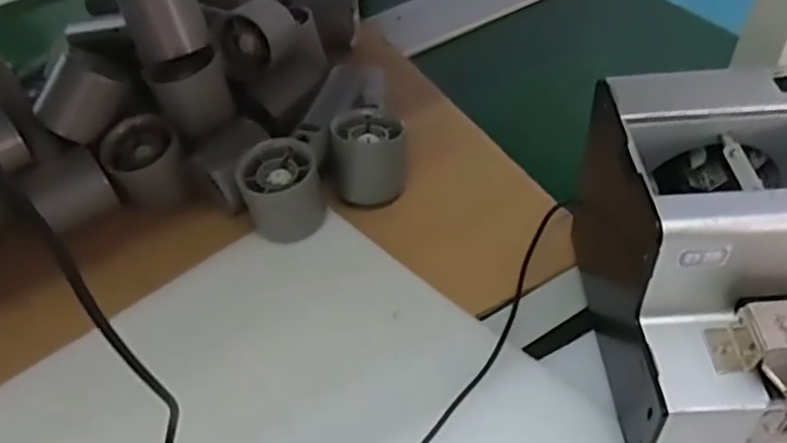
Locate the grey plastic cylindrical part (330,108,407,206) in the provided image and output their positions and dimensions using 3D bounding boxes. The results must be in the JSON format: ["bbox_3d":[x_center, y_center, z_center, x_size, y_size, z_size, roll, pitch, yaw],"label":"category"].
[{"bbox_3d":[-0.018,-0.051,0.541,0.053,0.056,0.057,-3,46,3],"label":"grey plastic cylindrical part"}]

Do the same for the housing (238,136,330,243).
[{"bbox_3d":[-0.079,-0.022,0.504,0.055,0.050,0.055,-3,46,3],"label":"housing"}]

